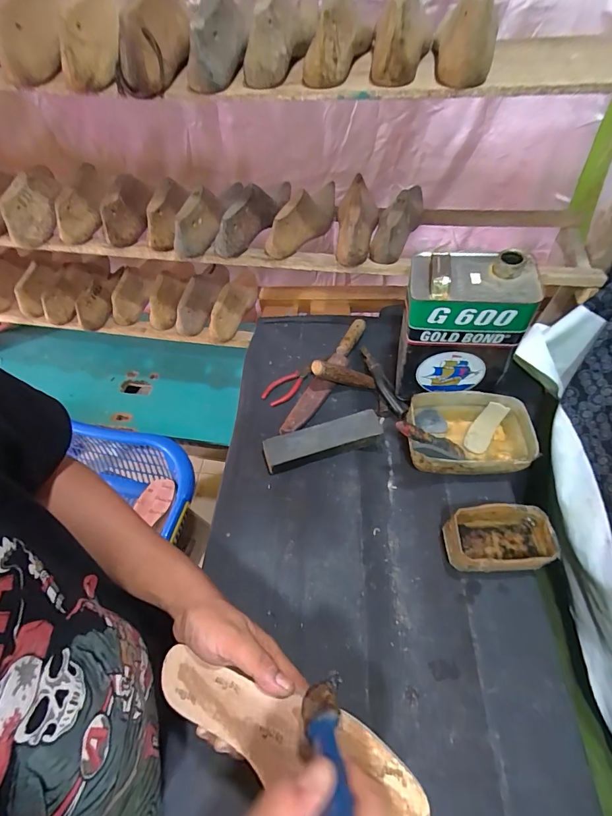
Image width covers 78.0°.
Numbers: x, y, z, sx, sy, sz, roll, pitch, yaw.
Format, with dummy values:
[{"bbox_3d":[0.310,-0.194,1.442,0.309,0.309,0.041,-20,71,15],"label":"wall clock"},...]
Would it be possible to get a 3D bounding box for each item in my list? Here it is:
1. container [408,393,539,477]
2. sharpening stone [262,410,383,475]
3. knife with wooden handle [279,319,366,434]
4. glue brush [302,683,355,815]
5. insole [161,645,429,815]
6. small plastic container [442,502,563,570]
[{"bbox_3d":[0.253,0.043,0.599,0.199,0.084,0.127,2,56,1],"label":"container"},{"bbox_3d":[0.028,0.058,0.633,0.194,0.041,0.053,-15,57,-10],"label":"sharpening stone"},{"bbox_3d":[0.043,-0.066,0.709,0.042,0.020,0.288,28,60,18],"label":"knife with wooden handle"},{"bbox_3d":[0.011,0.195,0.207,0.021,0.148,0.013,-4,79,-3],"label":"glue brush"},{"bbox_3d":[-0.027,0.259,0.294,0.237,0.034,0.069,11,55,23],"label":"insole"},{"bbox_3d":[0.257,0.183,0.519,0.134,0.074,0.079,0,56,0],"label":"small plastic container"}]

